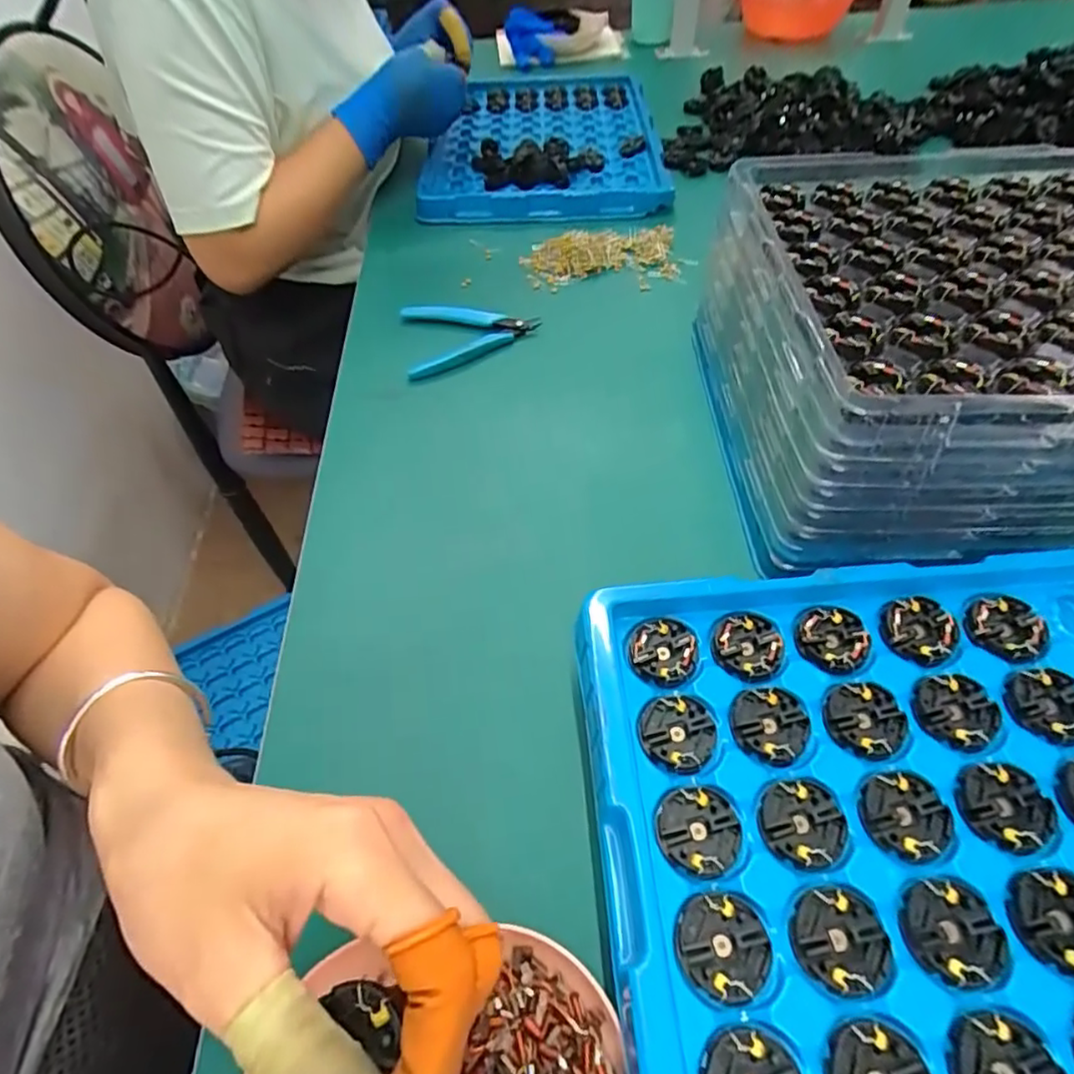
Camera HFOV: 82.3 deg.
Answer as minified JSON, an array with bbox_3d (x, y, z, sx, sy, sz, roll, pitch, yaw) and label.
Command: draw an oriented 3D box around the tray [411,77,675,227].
[{"bbox_3d":[0.008,-0.491,0.746,0.265,0.038,0.386,-2,52,2],"label":"tray"}]

